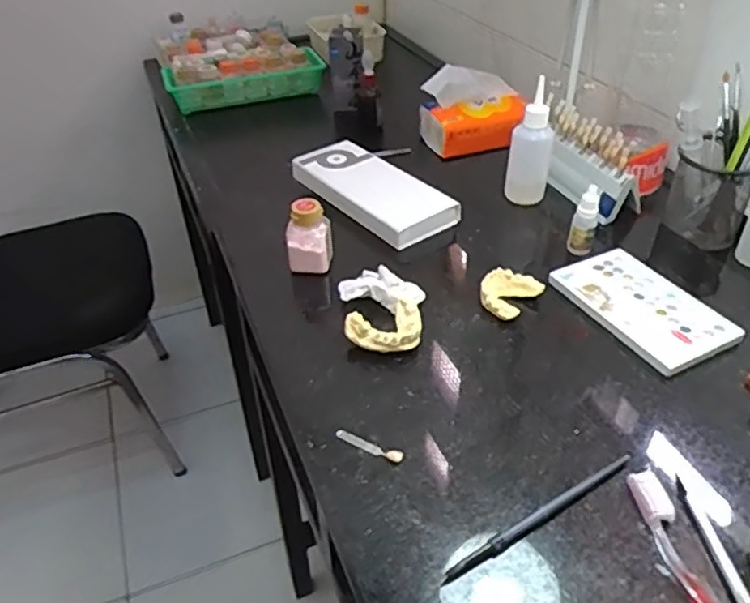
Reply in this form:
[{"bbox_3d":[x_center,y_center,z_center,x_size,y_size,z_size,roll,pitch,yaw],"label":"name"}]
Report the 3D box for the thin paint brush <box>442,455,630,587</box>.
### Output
[{"bbox_3d":[0.115,0.145,0.429,0.164,0.008,0.011,-22,43,-22],"label":"thin paint brush"}]

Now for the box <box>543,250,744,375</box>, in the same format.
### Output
[{"bbox_3d":[0.254,0.005,0.600,0.104,0.014,0.155,-21,43,-22],"label":"box"}]

